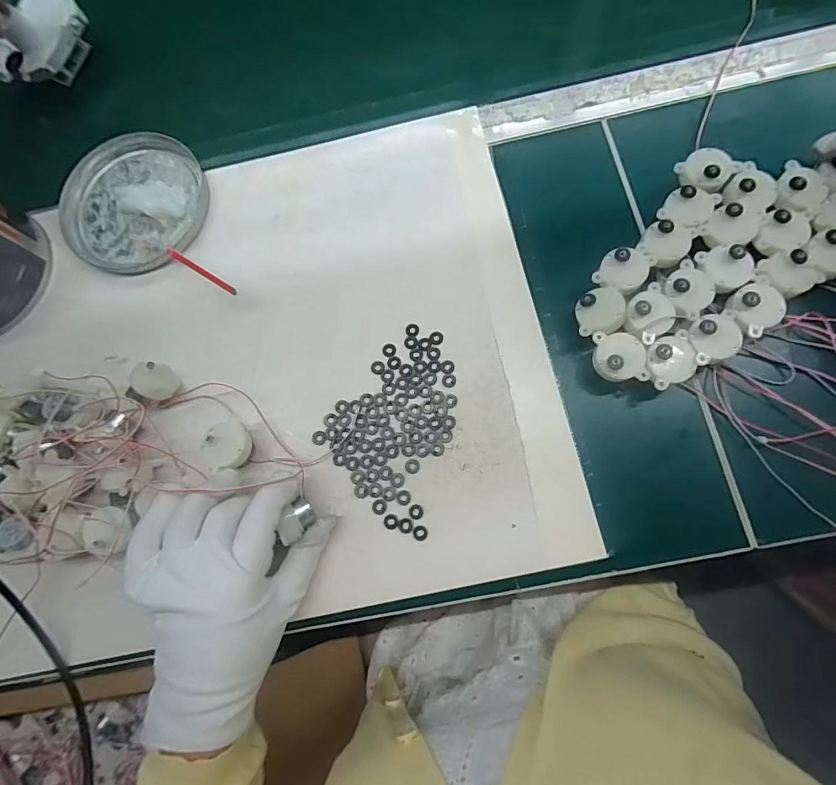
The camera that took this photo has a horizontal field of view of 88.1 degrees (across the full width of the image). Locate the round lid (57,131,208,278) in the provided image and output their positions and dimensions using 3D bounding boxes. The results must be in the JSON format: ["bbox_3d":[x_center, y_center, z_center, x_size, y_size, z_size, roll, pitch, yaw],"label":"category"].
[{"bbox_3d":[-0.255,-0.173,0.389,0.130,0.019,0.131,-1,77,5],"label":"round lid"}]

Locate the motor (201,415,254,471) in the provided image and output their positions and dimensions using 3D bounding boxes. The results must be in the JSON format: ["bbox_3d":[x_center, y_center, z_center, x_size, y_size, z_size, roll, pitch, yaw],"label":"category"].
[{"bbox_3d":[-0.137,0.039,0.315,0.032,0.027,0.034,0,73,1],"label":"motor"}]

